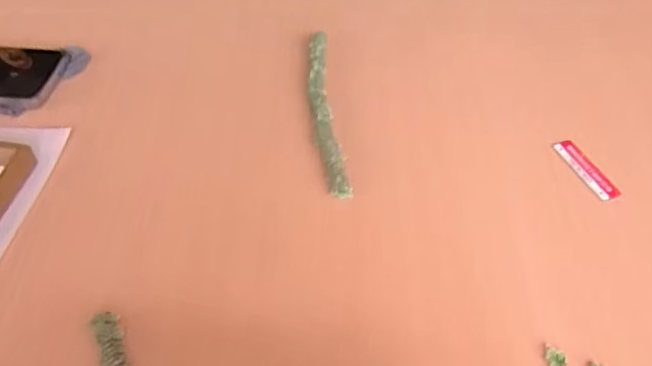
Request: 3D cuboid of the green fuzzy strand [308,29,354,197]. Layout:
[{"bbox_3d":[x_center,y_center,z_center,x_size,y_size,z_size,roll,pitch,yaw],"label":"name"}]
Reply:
[{"bbox_3d":[-0.002,-0.070,0.564,0.024,0.019,0.209,-6,50,-4],"label":"green fuzzy strand"}]

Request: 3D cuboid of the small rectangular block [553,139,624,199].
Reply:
[{"bbox_3d":[0.225,-0.014,0.521,0.021,0.004,0.071,-17,51,-13],"label":"small rectangular block"}]

